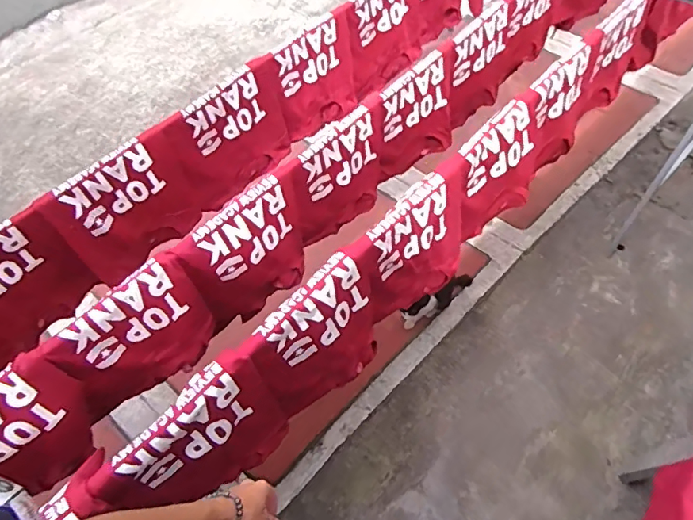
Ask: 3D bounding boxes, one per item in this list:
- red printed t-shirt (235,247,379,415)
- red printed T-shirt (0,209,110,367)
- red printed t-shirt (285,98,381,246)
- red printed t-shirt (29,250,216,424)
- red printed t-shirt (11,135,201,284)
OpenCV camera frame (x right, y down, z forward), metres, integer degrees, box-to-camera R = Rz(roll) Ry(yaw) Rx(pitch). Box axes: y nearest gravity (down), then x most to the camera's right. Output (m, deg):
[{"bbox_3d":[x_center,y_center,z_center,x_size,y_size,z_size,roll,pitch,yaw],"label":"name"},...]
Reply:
[{"bbox_3d":[-0.052,0.180,1.079,0.125,0.300,0.308,40,64,23],"label":"red printed t-shirt"},{"bbox_3d":[-0.826,0.078,1.210,0.030,0.348,0.340,35,62,21],"label":"red printed T-shirt"},{"bbox_3d":[-0.023,-0.220,1.333,0.317,0.328,0.072,-37,63,-22],"label":"red printed t-shirt"},{"bbox_3d":[-0.459,0.188,1.103,0.089,0.313,0.336,38,63,22],"label":"red printed t-shirt"},{"bbox_3d":[-0.592,-0.134,1.350,0.037,0.356,0.350,39,64,23],"label":"red printed t-shirt"}]

